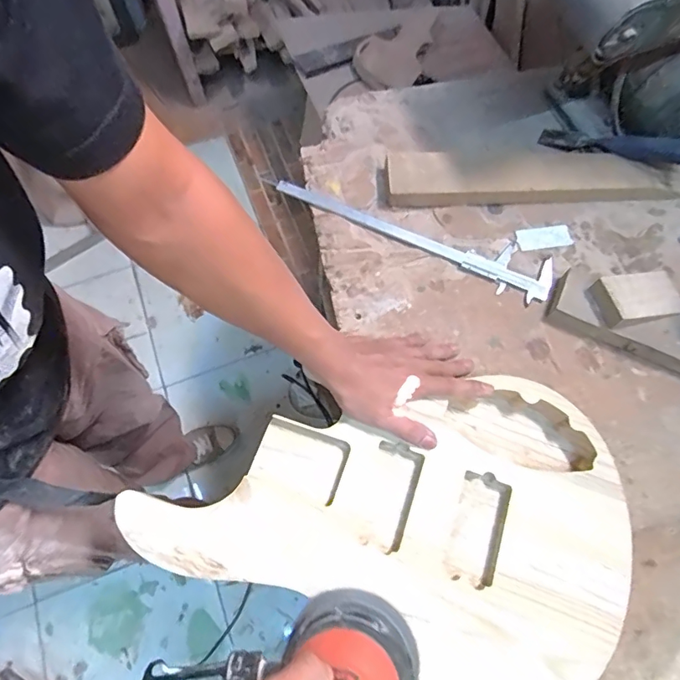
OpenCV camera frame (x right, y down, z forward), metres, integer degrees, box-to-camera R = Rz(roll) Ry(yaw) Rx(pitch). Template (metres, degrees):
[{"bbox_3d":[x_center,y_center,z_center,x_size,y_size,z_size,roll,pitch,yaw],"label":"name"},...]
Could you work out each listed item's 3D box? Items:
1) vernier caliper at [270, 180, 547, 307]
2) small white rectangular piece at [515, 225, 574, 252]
[{"bbox_3d":[0.090,-0.147,0.654,0.406,0.010,0.066,21,70,7],"label":"vernier caliper"},{"bbox_3d":[0.282,-0.141,0.656,0.078,0.007,0.031,-9,70,-4],"label":"small white rectangular piece"}]

